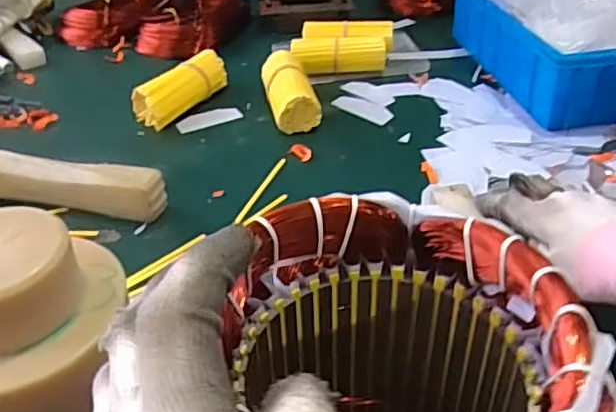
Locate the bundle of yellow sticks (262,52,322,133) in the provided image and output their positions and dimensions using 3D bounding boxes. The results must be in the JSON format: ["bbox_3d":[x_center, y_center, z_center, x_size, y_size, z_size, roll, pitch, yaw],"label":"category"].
[{"bbox_3d":[-0.020,-0.132,0.655,0.050,0.041,0.117,-9,52,-10],"label":"bundle of yellow sticks"}]

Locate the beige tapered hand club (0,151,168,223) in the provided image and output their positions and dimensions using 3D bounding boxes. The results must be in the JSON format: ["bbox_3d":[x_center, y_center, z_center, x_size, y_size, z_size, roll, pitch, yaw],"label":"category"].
[{"bbox_3d":[-0.286,-0.030,0.546,0.329,0.042,0.032,8,38,12],"label":"beige tapered hand club"}]

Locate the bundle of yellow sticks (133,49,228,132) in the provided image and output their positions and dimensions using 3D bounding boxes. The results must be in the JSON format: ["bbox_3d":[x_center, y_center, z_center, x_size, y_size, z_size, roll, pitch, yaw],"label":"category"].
[{"bbox_3d":[-0.139,-0.128,0.667,0.049,0.047,0.124,20,42,26],"label":"bundle of yellow sticks"}]

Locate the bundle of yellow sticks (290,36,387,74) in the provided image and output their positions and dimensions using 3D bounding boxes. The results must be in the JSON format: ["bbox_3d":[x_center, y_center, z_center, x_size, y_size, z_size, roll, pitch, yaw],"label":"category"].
[{"bbox_3d":[0.036,-0.176,0.716,0.108,0.039,0.035,-3,37,-1],"label":"bundle of yellow sticks"}]

